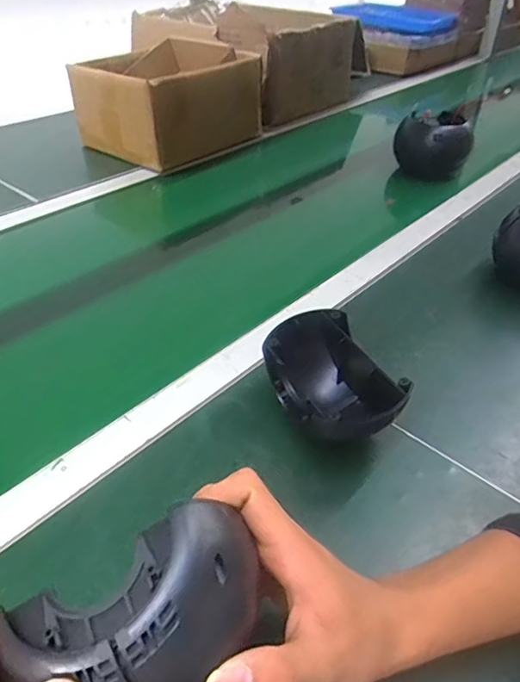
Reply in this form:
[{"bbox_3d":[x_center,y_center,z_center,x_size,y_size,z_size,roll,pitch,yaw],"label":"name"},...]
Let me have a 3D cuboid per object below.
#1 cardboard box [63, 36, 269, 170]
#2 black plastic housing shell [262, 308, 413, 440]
[{"bbox_3d":[-0.174,-0.448,0.982,0.231,0.152,0.284,29,47,29],"label":"cardboard box"},{"bbox_3d":[0.059,0.040,0.455,0.081,0.076,0.122,-17,43,-22],"label":"black plastic housing shell"}]

